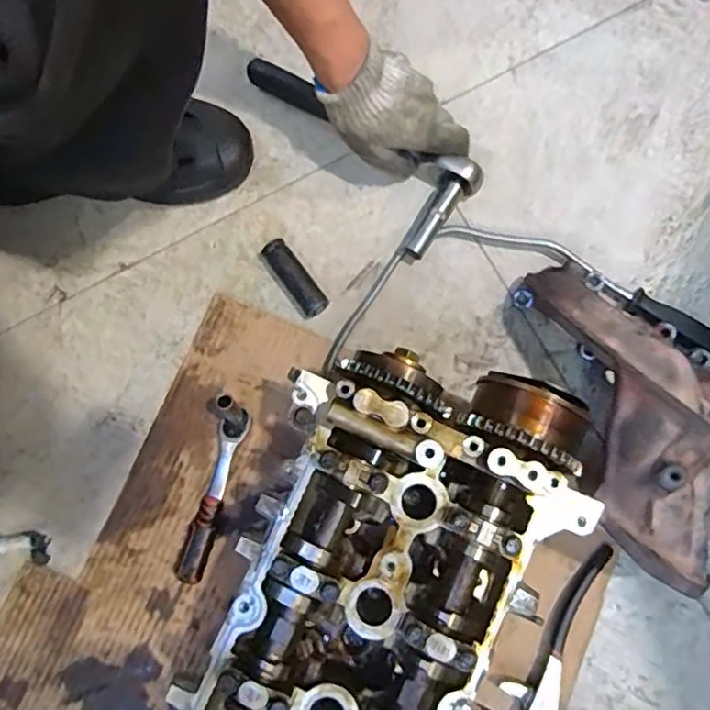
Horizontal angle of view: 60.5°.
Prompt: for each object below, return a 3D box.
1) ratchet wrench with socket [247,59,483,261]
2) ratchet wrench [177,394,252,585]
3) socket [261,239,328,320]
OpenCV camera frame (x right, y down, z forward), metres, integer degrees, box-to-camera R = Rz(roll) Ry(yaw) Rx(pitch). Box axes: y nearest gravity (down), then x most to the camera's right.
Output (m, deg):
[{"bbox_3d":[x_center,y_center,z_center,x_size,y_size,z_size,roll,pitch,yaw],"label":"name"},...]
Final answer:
[{"bbox_3d":[-0.010,-0.193,0.580,0.249,0.029,0.098,33,81,7],"label":"ratchet wrench with socket"},{"bbox_3d":[-0.124,0.115,0.532,0.035,0.030,0.159,11,80,2],"label":"ratchet wrench"},{"bbox_3d":[-0.057,-0.072,0.569,0.025,0.020,0.078,-34,82,-6],"label":"socket"}]

